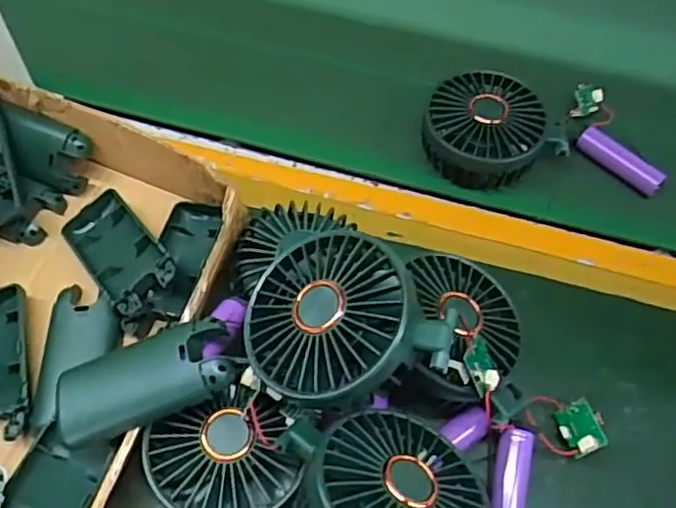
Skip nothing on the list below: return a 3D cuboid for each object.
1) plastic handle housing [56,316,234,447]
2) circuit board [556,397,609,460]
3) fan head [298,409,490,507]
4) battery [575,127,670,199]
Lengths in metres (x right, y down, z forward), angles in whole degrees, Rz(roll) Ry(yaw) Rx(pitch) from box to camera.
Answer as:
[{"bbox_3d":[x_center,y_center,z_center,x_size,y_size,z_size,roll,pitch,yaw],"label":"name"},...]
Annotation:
[{"bbox_3d":[-0.098,0.064,0.336,0.090,0.014,0.041,-21,60,2],"label":"plastic handle housing"},{"bbox_3d":[0.138,0.098,0.374,0.023,0.004,0.033,-37,32,15],"label":"circuit board"},{"bbox_3d":[0.026,0.118,0.309,0.089,0.040,0.089,16,37,-14],"label":"fan head"},{"bbox_3d":[0.207,-0.069,0.485,0.017,0.015,0.067,-39,67,-23],"label":"battery"}]

